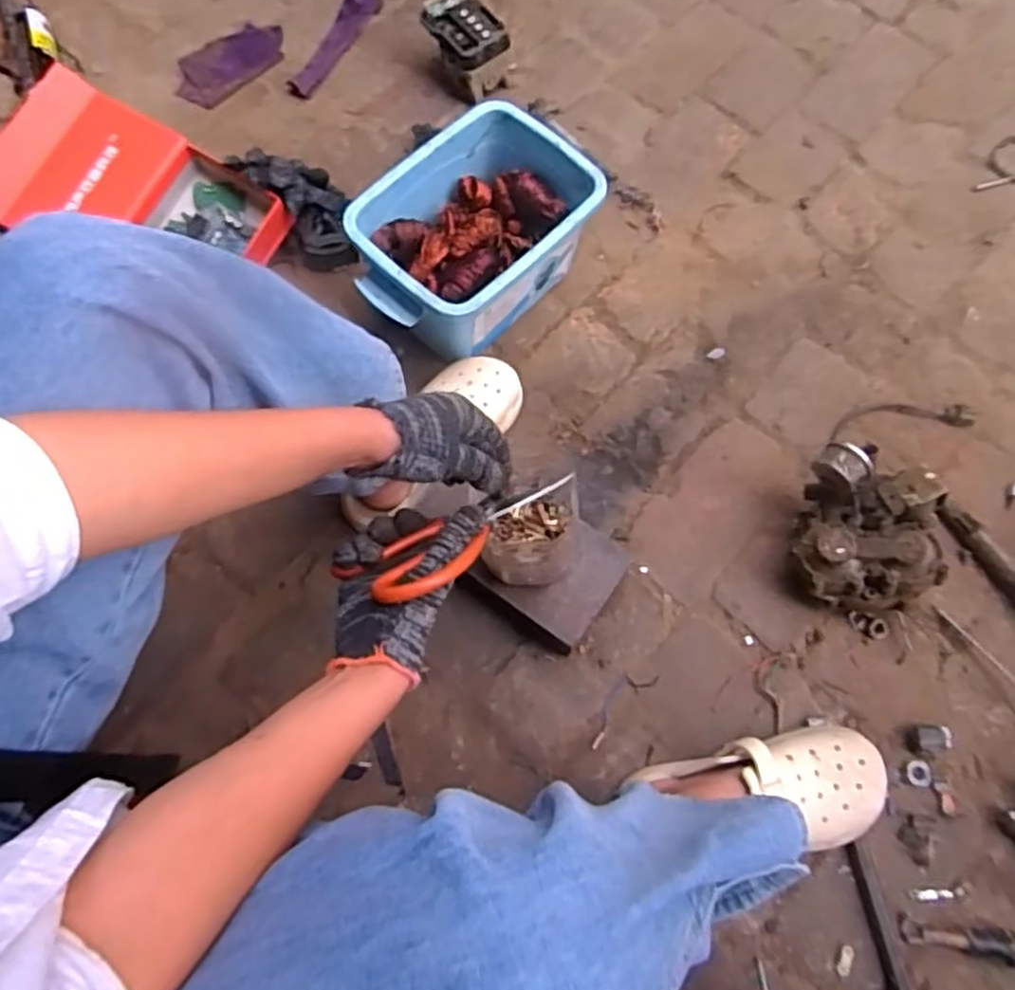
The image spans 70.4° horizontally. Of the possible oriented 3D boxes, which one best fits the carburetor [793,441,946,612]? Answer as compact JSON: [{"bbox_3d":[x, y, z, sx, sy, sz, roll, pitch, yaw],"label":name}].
[{"bbox_3d":[0.368,0.036,0.744,0.105,0.126,0.160,-6,70,2],"label":"carburetor"}]

